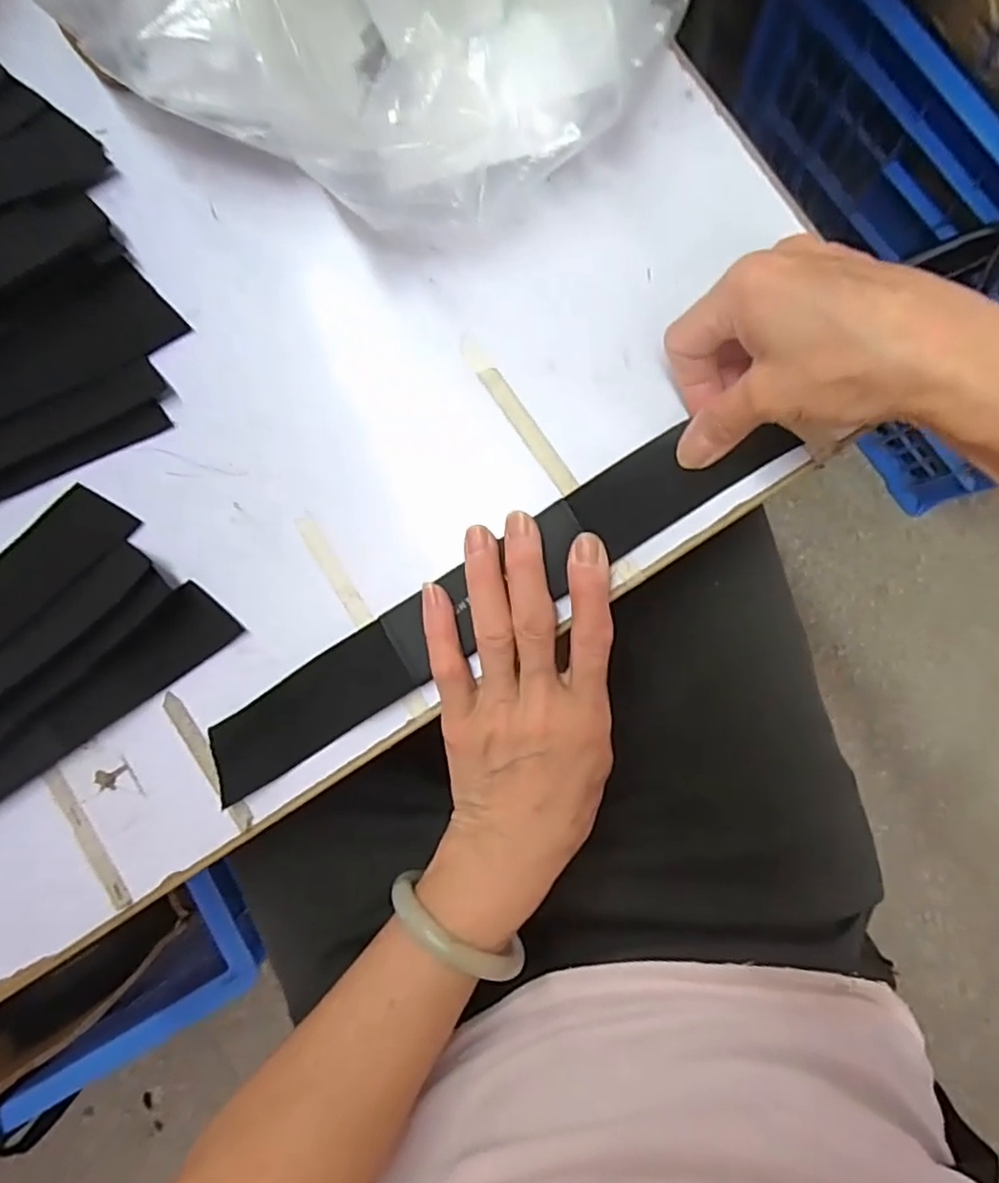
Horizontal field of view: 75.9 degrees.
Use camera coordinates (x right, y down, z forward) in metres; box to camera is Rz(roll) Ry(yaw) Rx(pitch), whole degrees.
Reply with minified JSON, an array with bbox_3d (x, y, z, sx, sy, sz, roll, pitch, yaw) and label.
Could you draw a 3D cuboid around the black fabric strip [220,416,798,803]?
[{"bbox_3d":[-0.007,0.003,0.303,0.305,0.010,0.041,-31,85,2],"label":"black fabric strip"}]

